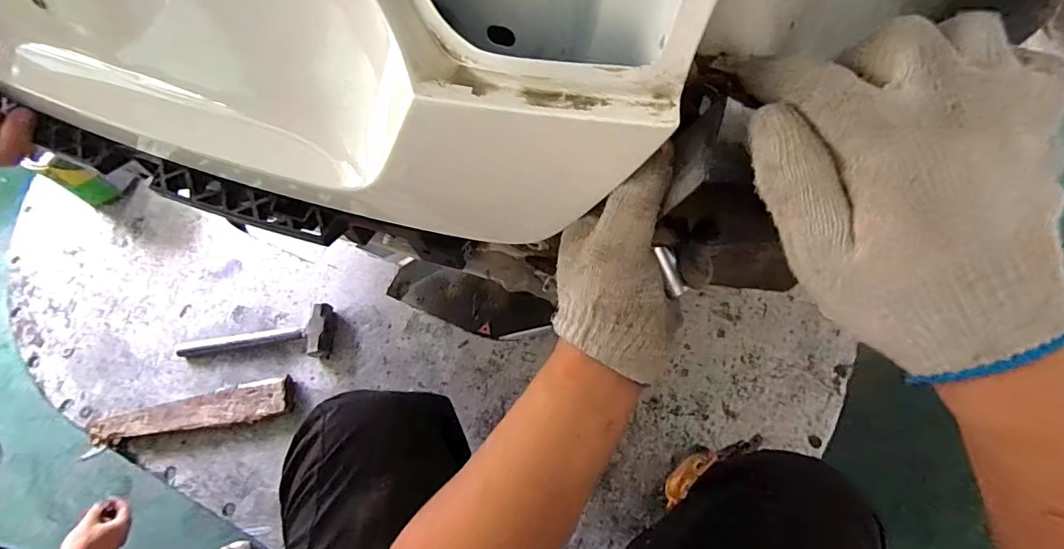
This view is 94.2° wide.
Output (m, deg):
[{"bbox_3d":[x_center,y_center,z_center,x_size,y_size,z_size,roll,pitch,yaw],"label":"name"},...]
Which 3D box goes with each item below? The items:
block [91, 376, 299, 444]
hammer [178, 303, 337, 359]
[{"bbox_3d":[-0.662,0.269,0.968,0.383,0.034,0.076,-11,65,0],"label":"block"},{"bbox_3d":[-0.576,0.130,1.024,0.335,0.040,0.107,-6,65,2],"label":"hammer"}]

